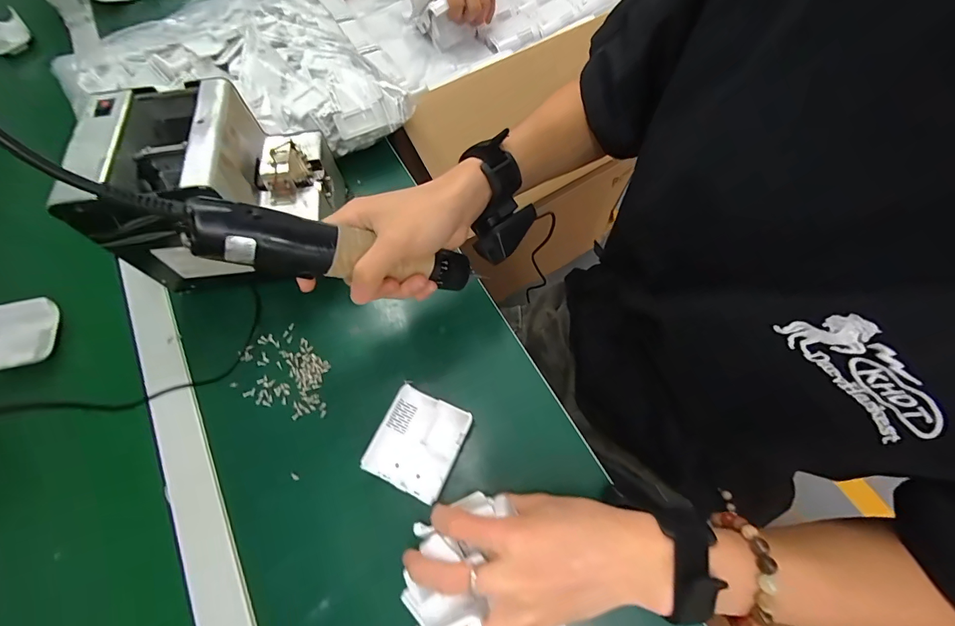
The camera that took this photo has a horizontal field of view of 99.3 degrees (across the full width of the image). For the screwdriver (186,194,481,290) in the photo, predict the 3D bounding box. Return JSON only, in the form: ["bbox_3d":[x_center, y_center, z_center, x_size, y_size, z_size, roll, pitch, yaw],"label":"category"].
[{"bbox_3d":[-0.094,-0.043,0.302,0.202,0.033,0.032,6,61,-32],"label":"screwdriver"}]

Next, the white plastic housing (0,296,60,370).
[{"bbox_3d":[-0.476,0.024,0.415,0.084,0.021,0.072,-13,66,-2],"label":"white plastic housing"}]

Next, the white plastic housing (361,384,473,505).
[{"bbox_3d":[-0.051,0.113,0.353,0.070,0.019,0.078,22,69,13],"label":"white plastic housing"}]

